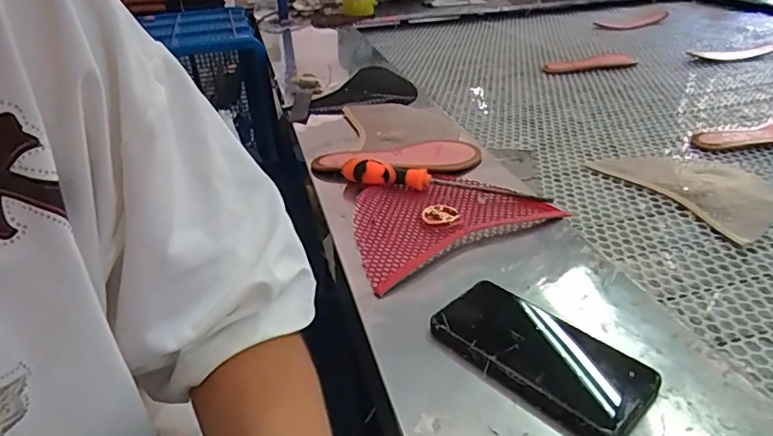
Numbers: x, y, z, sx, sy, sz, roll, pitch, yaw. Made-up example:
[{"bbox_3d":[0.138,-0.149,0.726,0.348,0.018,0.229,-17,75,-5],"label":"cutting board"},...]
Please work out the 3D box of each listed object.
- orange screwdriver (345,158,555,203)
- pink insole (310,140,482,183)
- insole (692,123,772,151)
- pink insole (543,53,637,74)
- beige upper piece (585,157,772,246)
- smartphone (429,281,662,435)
[{"bbox_3d":[0.067,-0.048,0.652,0.251,0.025,0.030,8,33,17],"label":"orange screwdriver"},{"bbox_3d":[0.012,-0.079,0.708,0.222,0.017,0.084,-6,32,-5],"label":"pink insole"},{"bbox_3d":[0.568,-0.123,0.800,0.206,0.018,0.072,-4,32,-1],"label":"insole"},{"bbox_3d":[0.442,-0.334,1.159,0.208,0.029,0.060,-6,32,-6],"label":"pink insole"},{"bbox_3d":[0.405,-0.046,0.697,0.165,0.009,0.230,-18,35,-23],"label":"beige upper piece"},{"bbox_3d":[0.117,0.104,0.415,0.163,0.012,0.091,26,42,38],"label":"smartphone"}]

